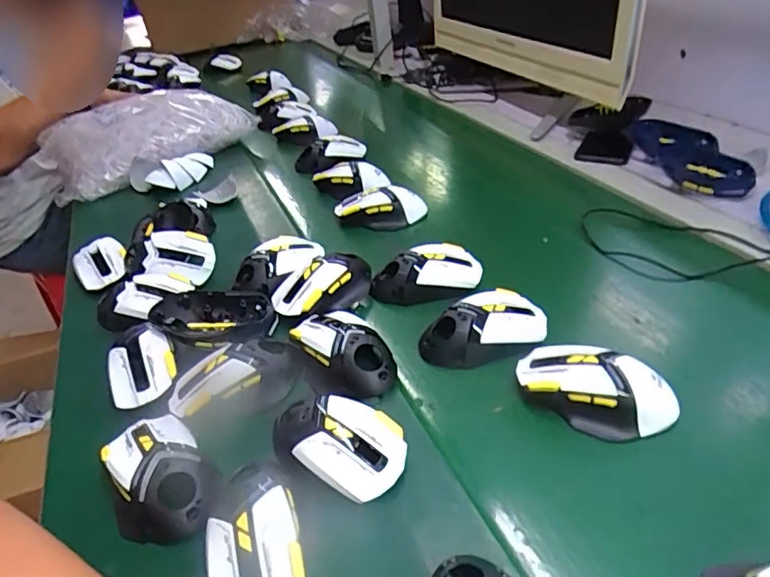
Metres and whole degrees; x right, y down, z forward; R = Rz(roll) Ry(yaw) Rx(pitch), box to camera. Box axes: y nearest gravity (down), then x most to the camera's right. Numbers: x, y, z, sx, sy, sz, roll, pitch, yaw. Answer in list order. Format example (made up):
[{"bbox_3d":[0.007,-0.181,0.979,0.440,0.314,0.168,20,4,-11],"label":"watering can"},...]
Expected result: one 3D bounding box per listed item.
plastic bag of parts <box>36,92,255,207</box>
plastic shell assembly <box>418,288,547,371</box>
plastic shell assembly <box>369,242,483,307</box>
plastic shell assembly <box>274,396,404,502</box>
[{"bbox_3d":[-0.453,-0.288,0.991,0.361,0.090,0.284,-30,42,-25],"label":"plastic bag of parts"},{"bbox_3d":[0.093,0.039,0.486,0.116,0.034,0.065,-19,38,-12],"label":"plastic shell assembly"},{"bbox_3d":[0.044,-0.016,0.569,0.117,0.038,0.067,-7,37,4],"label":"plastic shell assembly"},{"bbox_3d":[-0.039,0.119,0.400,0.115,0.038,0.067,13,42,27],"label":"plastic shell assembly"}]

